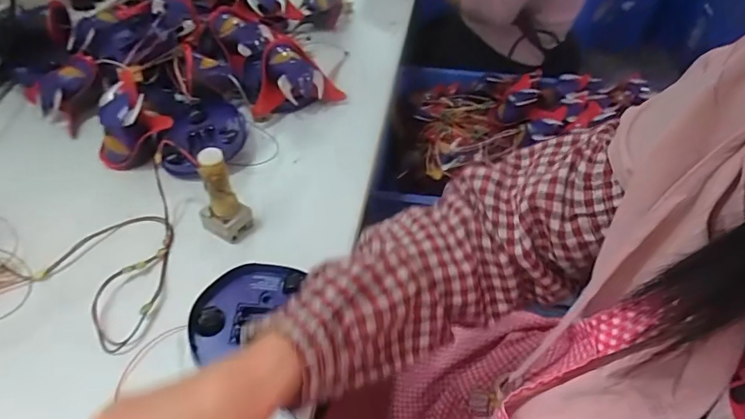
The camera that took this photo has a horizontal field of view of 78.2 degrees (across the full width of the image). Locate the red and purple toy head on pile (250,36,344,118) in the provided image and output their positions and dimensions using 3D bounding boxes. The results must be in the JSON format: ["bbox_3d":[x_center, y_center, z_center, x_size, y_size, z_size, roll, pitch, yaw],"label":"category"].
[{"bbox_3d":[-0.112,-0.176,0.617,0.126,0.071,0.082,-25,52,-25],"label":"red and purple toy head on pile"}]

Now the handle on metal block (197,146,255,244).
[{"bbox_3d":[-0.145,-0.014,0.441,0.038,0.095,0.034,23,49,17],"label":"handle on metal block"}]

